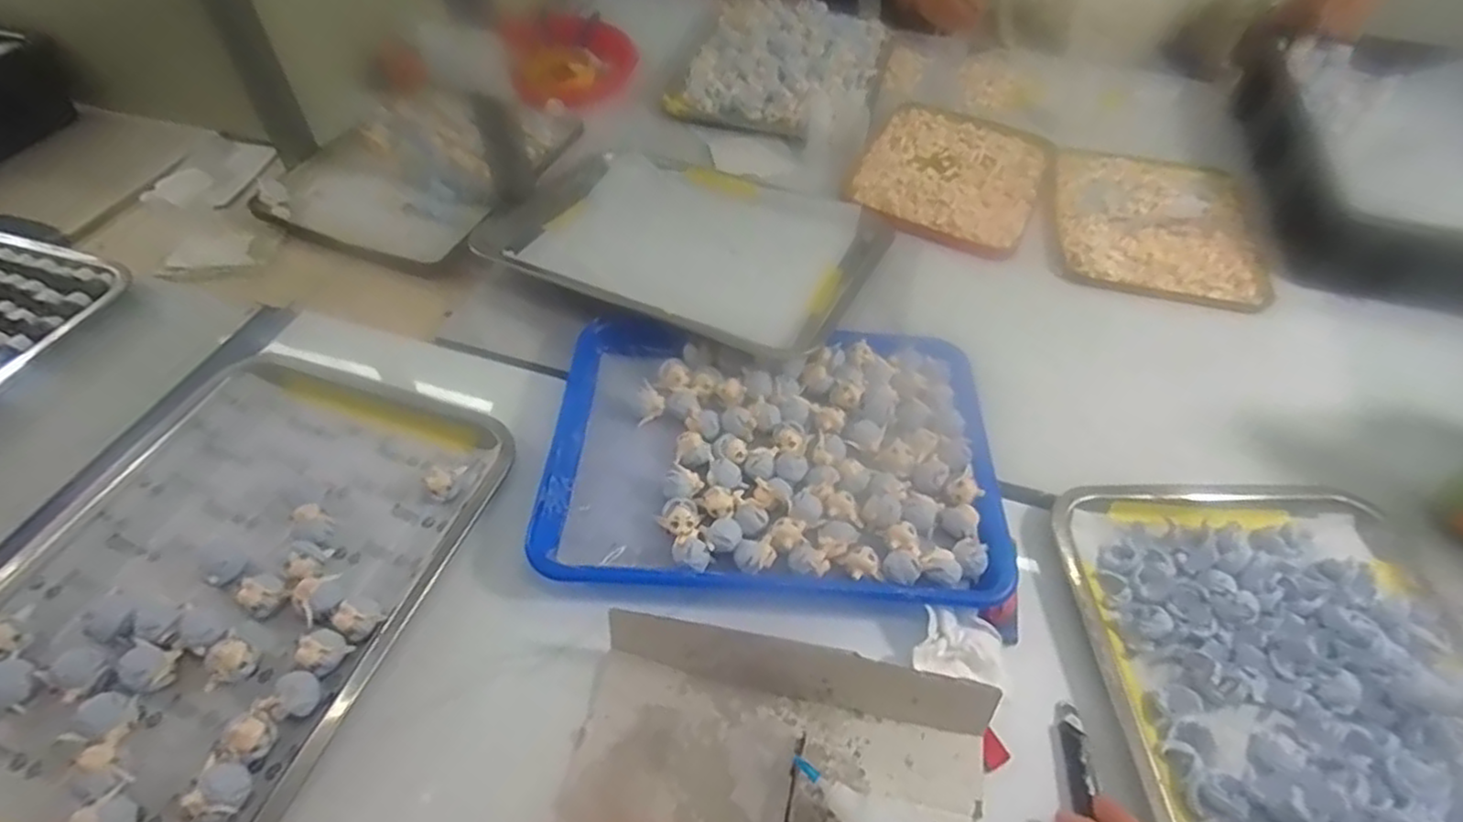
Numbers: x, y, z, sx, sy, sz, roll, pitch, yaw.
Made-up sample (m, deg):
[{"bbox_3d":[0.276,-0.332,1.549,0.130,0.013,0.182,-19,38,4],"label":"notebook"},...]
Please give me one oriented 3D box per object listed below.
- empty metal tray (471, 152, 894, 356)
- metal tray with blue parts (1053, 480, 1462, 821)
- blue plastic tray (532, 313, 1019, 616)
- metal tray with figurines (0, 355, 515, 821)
[{"bbox_3d":[-0.039,-0.175,0.714,0.360,0.034,0.269,22,54,16],"label":"empty metal tray"},{"bbox_3d":[0.373,0.193,0.430,0.260,0.026,0.352,1,51,-1],"label":"metal tray with blue parts"},{"bbox_3d":[0.034,0.031,0.554,0.336,0.026,0.240,3,51,1],"label":"blue plastic tray"},{"bbox_3d":[-0.343,0.111,0.482,0.275,0.024,0.359,16,52,11],"label":"metal tray with figurines"}]

